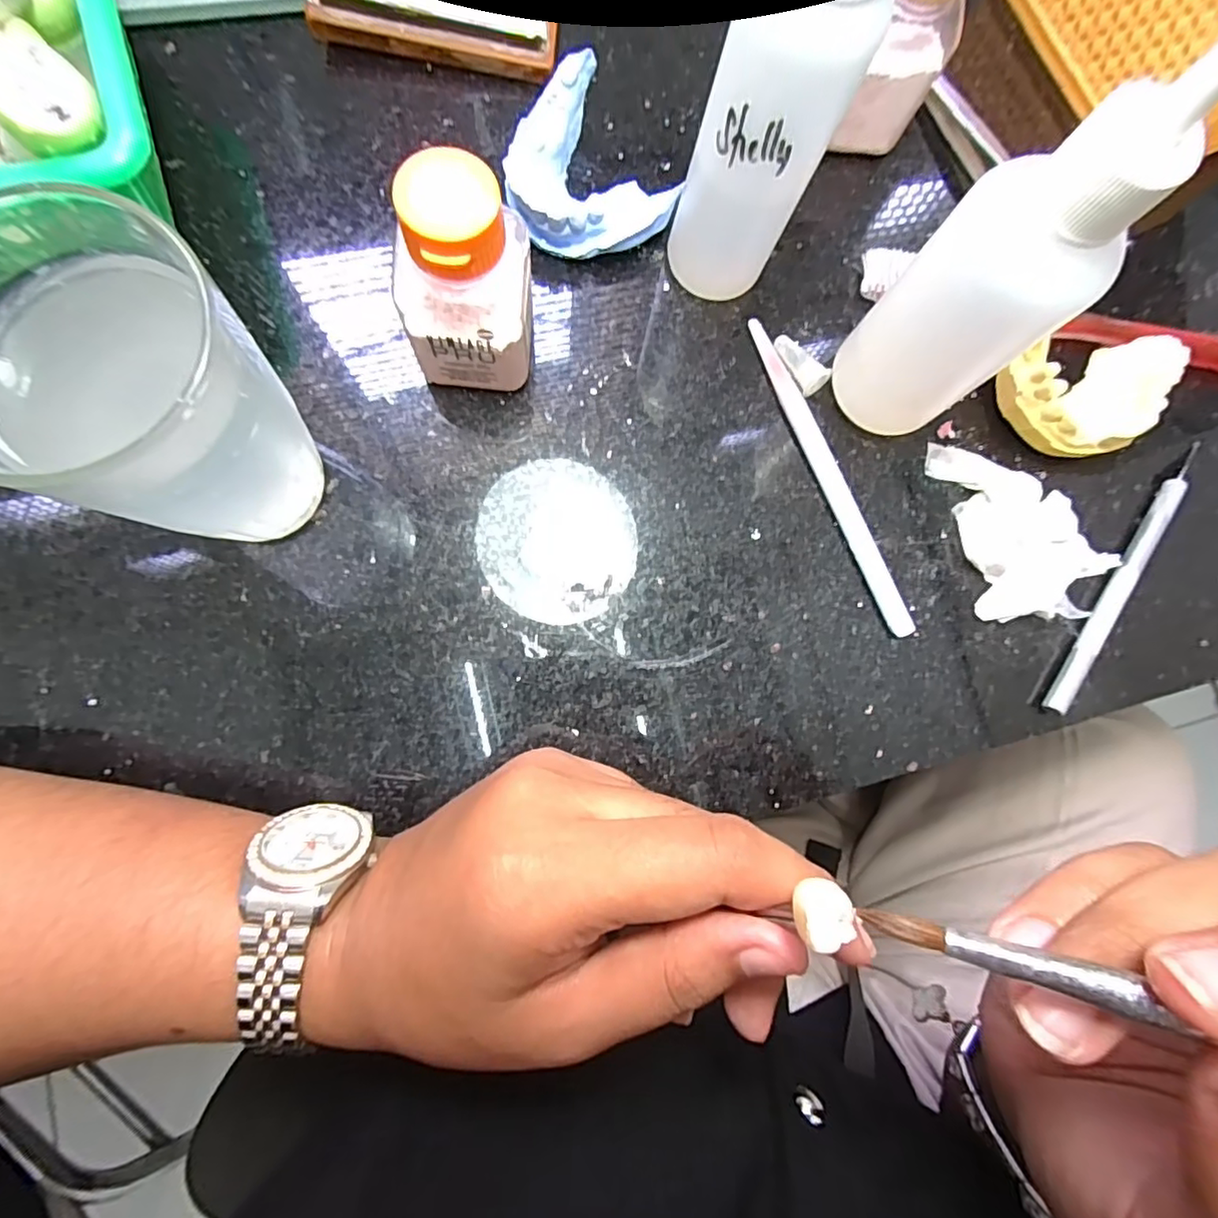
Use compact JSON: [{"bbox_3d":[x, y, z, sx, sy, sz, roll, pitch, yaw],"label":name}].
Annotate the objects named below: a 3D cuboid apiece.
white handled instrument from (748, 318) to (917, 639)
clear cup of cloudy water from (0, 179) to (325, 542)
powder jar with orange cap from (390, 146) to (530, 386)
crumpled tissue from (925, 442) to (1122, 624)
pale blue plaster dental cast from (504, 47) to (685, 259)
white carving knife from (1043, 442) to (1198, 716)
[{"bbox_3d":[0.088,-0.053,0.234,0.009,0.004,0.137,-23,86,-8],"label":"white handled instrument"},{"bbox_3d":[-0.124,-0.056,0.168,0.063,0.094,0.070,-43,89,-9],"label":"clear cup of cloudy water"},{"bbox_3d":[-0.047,-0.107,0.193,0.041,0.072,0.041,1,83,-6],"label":"powder jar with orange cap"},{"bbox_3d":[0.168,-0.034,0.235,0.056,0.012,0.078,-15,85,-7],"label":"crumpled tissue"},{"bbox_3d":[-0.013,-0.170,0.230,0.061,0.021,0.066,-28,87,-8],"label":"pale blue plaster dental cast"},{"bbox_3d":[0.211,-0.014,0.238,0.009,0.008,0.133,34,81,-1],"label":"white carving knife"}]

